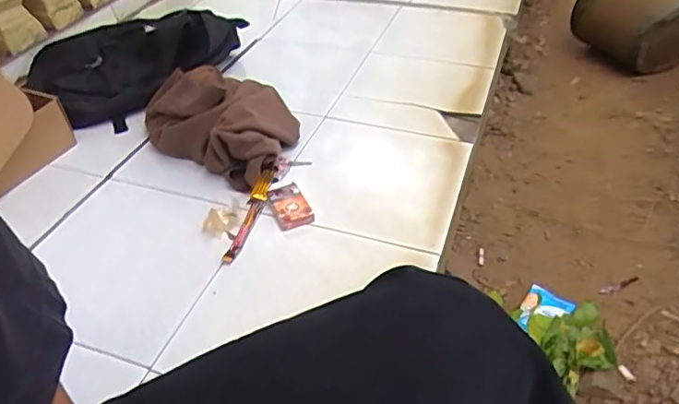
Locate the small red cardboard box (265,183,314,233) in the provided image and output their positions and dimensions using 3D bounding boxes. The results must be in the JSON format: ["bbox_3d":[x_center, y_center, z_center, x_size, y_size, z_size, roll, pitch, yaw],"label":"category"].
[{"bbox_3d":[-0.082,0.007,0.845,0.056,0.013,0.086,-21,54,-12],"label":"small red cardboard box"}]

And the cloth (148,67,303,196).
[{"bbox_3d":[-0.204,-0.165,0.962,0.298,0.123,0.216,23,49,28],"label":"cloth"}]

